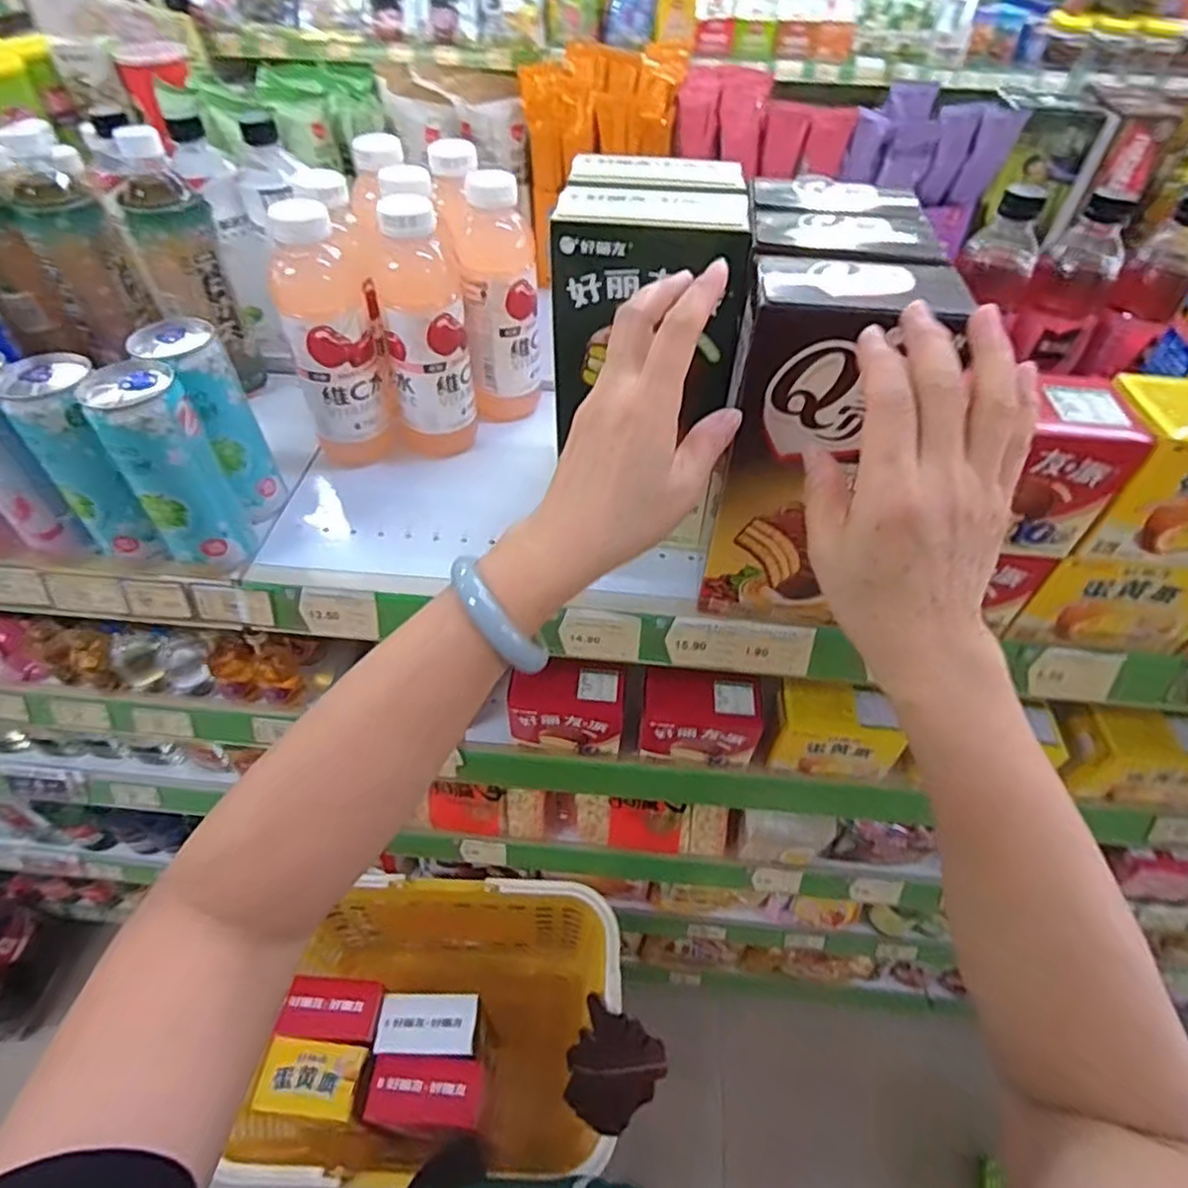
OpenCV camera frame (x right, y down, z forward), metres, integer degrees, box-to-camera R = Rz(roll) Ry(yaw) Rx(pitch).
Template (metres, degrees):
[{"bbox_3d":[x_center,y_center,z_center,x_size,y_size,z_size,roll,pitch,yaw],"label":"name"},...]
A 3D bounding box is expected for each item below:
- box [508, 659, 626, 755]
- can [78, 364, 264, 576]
[{"bbox_3d":[-0.022,0.108,0.646,0.112,0.072,0.059,6,49,3],"label":"box"},{"bbox_3d":[-0.288,-0.077,0.469,0.056,0.152,0.062,-28,55,-24],"label":"can"}]

